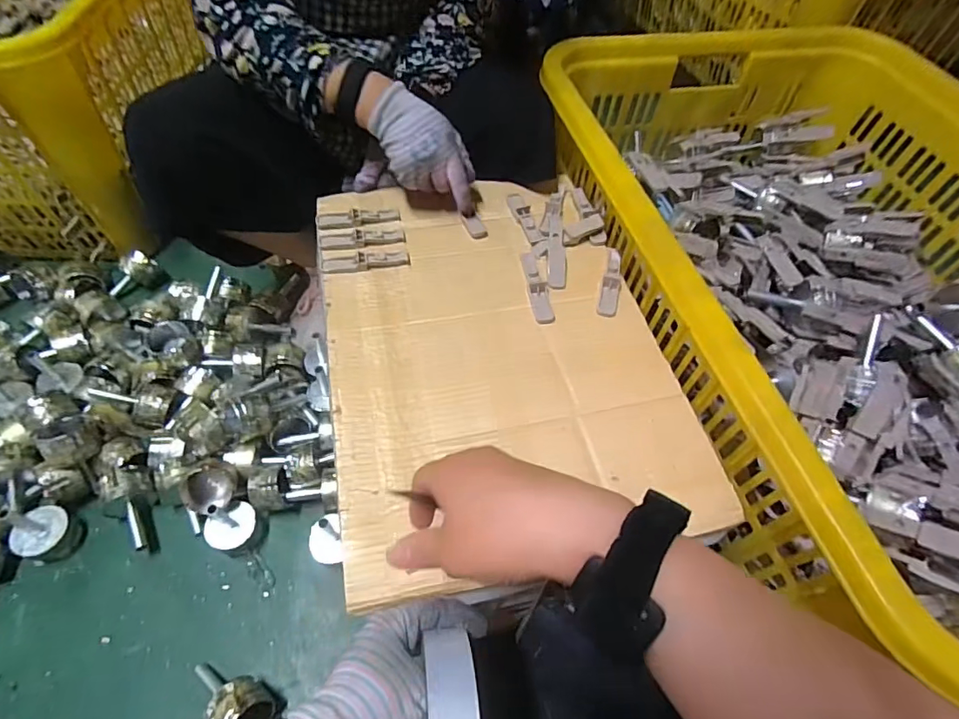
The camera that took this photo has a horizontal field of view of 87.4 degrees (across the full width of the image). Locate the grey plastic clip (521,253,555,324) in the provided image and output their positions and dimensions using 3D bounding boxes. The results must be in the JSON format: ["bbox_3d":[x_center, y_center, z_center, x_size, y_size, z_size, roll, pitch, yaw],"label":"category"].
[{"bbox_3d":[0.066,-0.087,0.579,0.024,0.010,0.105,-5,56,-8],"label":"grey plastic clip"}]

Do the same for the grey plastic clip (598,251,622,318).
[{"bbox_3d":[0.156,-0.093,0.588,0.022,0.015,0.101,14,55,5],"label":"grey plastic clip"}]

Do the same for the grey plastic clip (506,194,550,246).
[{"bbox_3d":[0.059,-0.182,0.641,0.021,0.010,0.099,-14,57,-14],"label":"grey plastic clip"}]

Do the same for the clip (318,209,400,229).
[{"bbox_3d":[-0.149,-0.175,0.623,0.098,0.009,0.029,-7,56,-9],"label":"clip"}]

